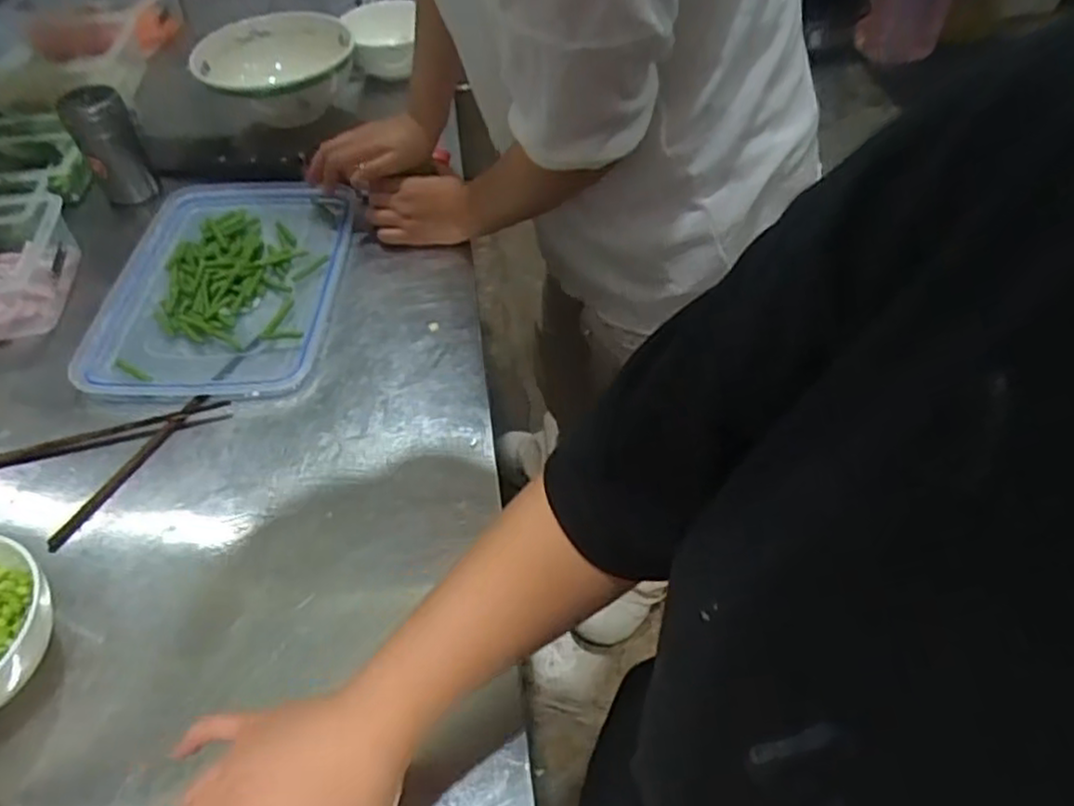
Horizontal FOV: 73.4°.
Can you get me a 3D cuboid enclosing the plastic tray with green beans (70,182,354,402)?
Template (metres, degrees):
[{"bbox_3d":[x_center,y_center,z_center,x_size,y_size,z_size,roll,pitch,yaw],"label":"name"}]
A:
[{"bbox_3d":[-0.326,-0.131,0.748,0.230,0.016,0.317,1,51,2],"label":"plastic tray with green beans"}]

